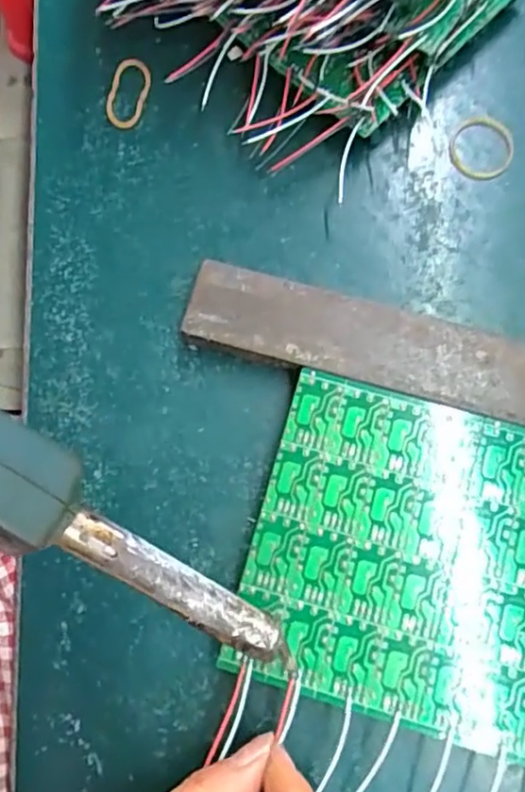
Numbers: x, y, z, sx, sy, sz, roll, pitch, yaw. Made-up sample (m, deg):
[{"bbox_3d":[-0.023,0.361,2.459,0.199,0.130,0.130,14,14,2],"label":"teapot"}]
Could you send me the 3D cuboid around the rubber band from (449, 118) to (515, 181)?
[{"bbox_3d":[0.101,-0.115,0.286,0.028,0.004,0.031,15,77,5],"label":"rubber band"}]

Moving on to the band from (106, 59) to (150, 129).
[{"bbox_3d":[-0.067,-0.149,0.305,0.019,0.006,0.036,13,77,5],"label":"band"}]

